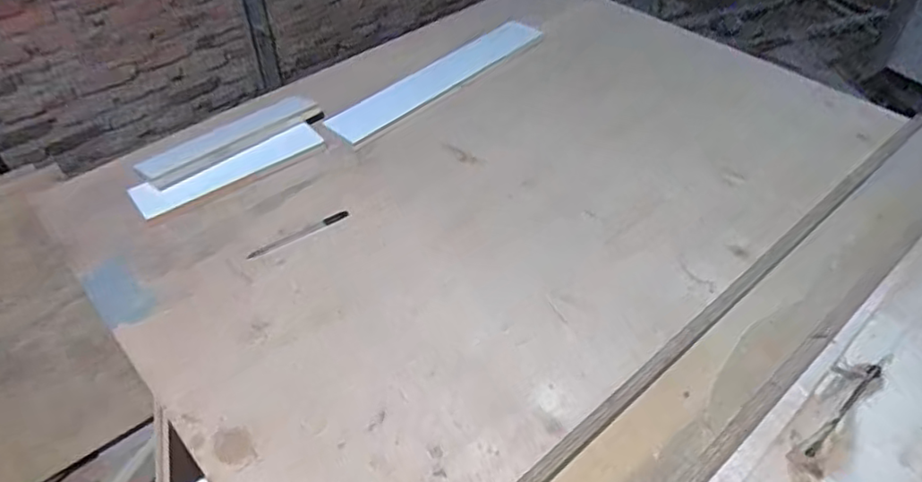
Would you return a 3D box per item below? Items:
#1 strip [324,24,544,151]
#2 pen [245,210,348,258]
[{"bbox_3d":[-0.039,-0.321,1.207,0.098,0.015,0.486,39,60,24],"label":"strip"},{"bbox_3d":[-0.239,-0.010,0.916,0.158,0.007,0.013,-27,50,-24],"label":"pen"}]

